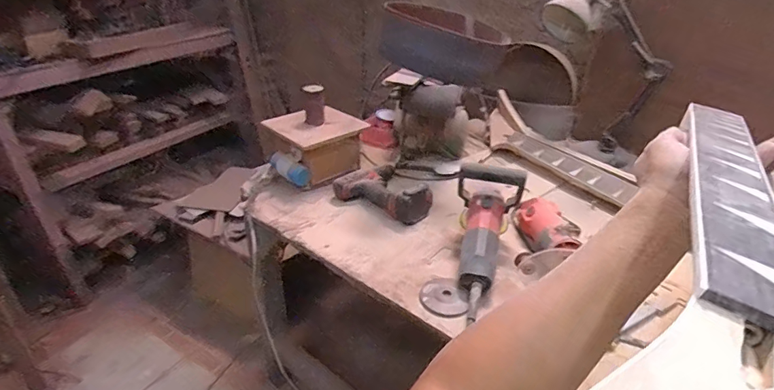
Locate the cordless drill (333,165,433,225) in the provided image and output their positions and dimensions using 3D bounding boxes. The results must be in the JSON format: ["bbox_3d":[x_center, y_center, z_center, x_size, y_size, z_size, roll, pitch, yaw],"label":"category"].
[{"bbox_3d":[-0.012,-0.013,0.982,0.166,0.068,0.216,-16,35,-25],"label":"cordless drill"}]

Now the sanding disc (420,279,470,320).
[{"bbox_3d":[0.096,0.173,0.727,0.081,0.010,0.074,19,36,28],"label":"sanding disc"}]

